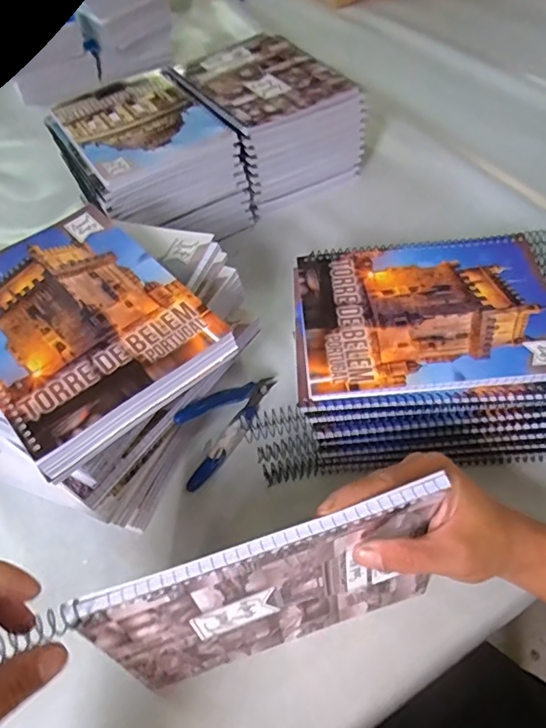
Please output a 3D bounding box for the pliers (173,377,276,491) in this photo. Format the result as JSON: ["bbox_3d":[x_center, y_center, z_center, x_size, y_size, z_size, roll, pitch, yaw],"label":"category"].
[{"bbox_3d":[-0.037,0.039,0.428,0.029,0.064,0.123,30,61,25],"label":"pliers"}]

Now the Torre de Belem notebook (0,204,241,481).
[{"bbox_3d":[-0.143,-0.033,0.375,0.143,0.018,0.197,-37,58,-20],"label":"Torre de Belem notebook"}]

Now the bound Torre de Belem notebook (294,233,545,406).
[{"bbox_3d":[0.118,-0.044,0.410,0.202,0.009,0.147,-5,53,2],"label":"bound Torre de Belem notebook"}]

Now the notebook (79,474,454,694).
[{"bbox_3d":[0.004,0.136,0.303,0.189,0.143,0.009,-17,47,-8],"label":"notebook"}]

